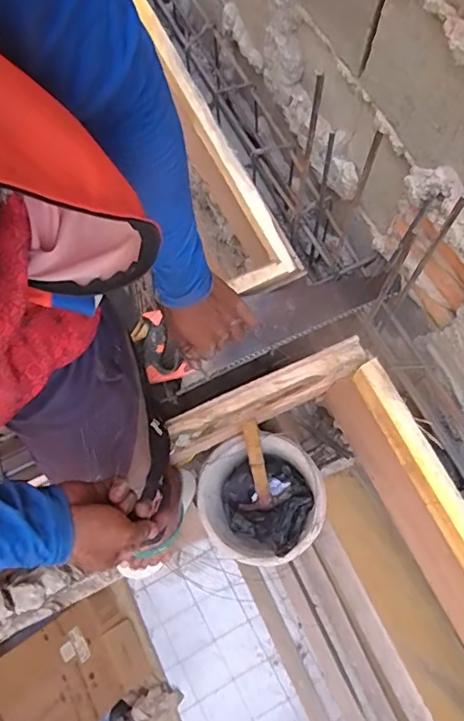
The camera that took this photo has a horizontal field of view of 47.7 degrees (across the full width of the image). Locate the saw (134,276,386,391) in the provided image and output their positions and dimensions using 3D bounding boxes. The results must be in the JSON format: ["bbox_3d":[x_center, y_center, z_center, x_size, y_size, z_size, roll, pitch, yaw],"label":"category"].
[{"bbox_3d":[0.046,-0.069,0.844,0.394,0.024,0.124,-20,75,-6],"label":"saw"}]

